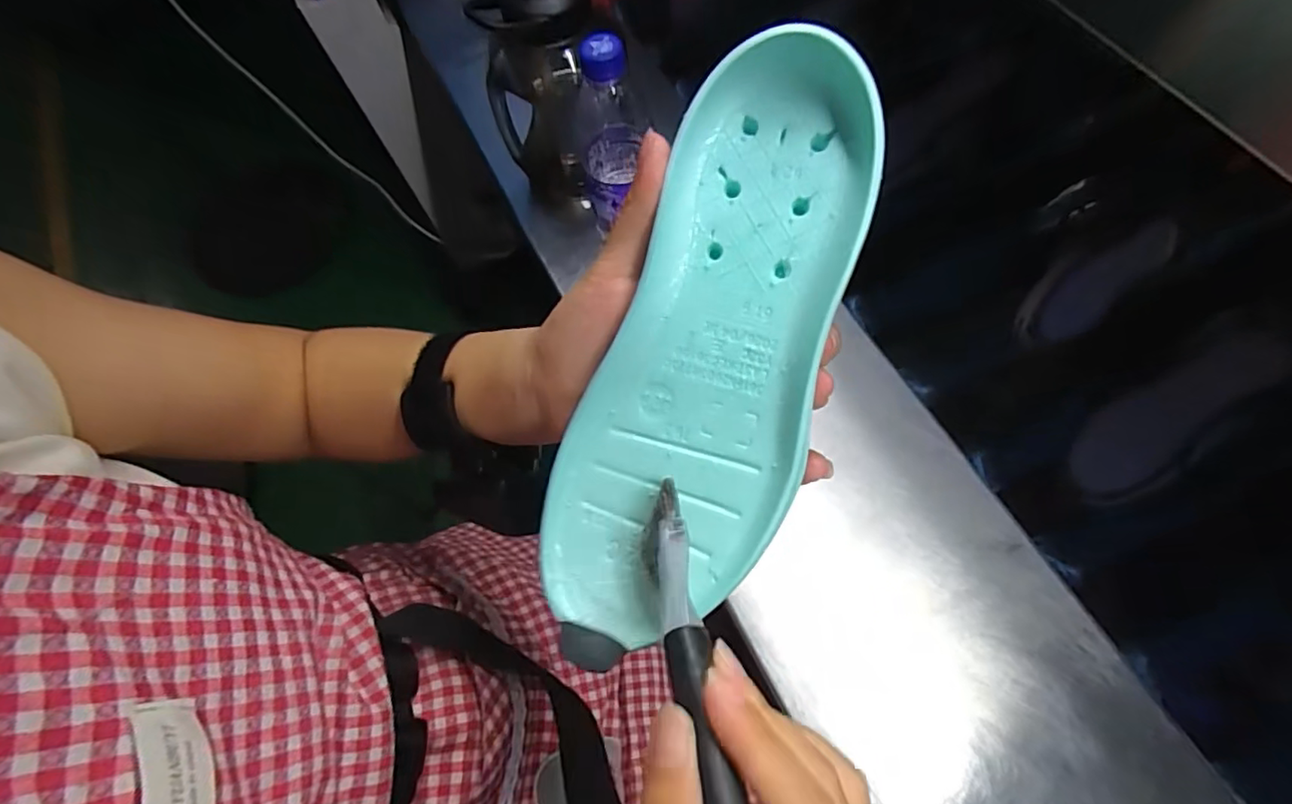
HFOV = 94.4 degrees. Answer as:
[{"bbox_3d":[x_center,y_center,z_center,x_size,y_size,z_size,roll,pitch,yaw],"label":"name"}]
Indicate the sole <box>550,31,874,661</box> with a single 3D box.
[{"bbox_3d":[0.023,-0.007,0.215,0.080,0.025,0.220,26,101,13],"label":"sole"}]

